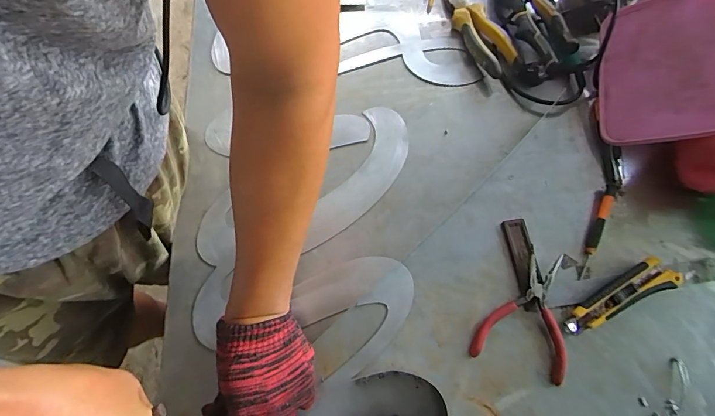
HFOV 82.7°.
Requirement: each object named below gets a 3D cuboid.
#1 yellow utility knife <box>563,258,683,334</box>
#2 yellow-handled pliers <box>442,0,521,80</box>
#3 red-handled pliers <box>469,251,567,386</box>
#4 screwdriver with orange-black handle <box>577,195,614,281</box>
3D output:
[{"bbox_3d":[0.313,0.104,0.486,0.151,0.028,0.038,-23,73,-8],"label":"yellow utility knife"},{"bbox_3d":[0.174,-0.270,0.612,0.049,0.032,0.190,-24,73,-8],"label":"yellow-handled pliers"},{"bbox_3d":[0.205,0.120,0.484,0.107,0.015,0.144,19,72,6],"label":"red-handled pliers"},{"bbox_3d":[0.301,0.036,0.512,0.014,0.016,0.113,25,73,8],"label":"screwdriver with orange-black handle"}]

